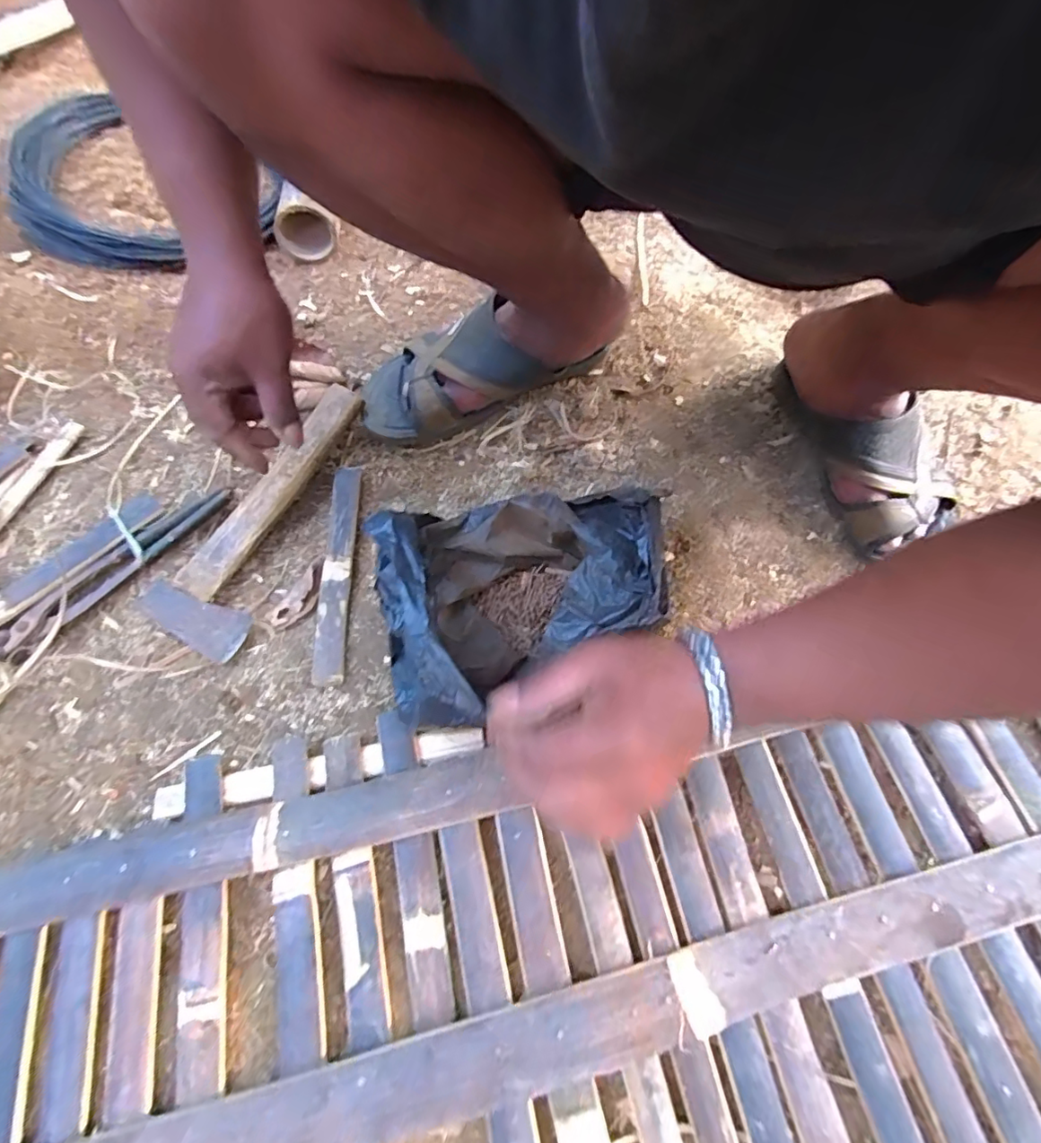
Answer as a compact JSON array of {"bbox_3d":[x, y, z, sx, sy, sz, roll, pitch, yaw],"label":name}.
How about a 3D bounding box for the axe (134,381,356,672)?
[{"bbox_3d":[-0.241,-0.061,0.505,0.095,0.034,0.275,16,66,7],"label":"axe"}]

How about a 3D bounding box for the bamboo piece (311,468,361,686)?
[{"bbox_3d":[-0.163,-0.004,0.491,0.027,0.009,0.210,-1,64,-4],"label":"bamboo piece"}]

